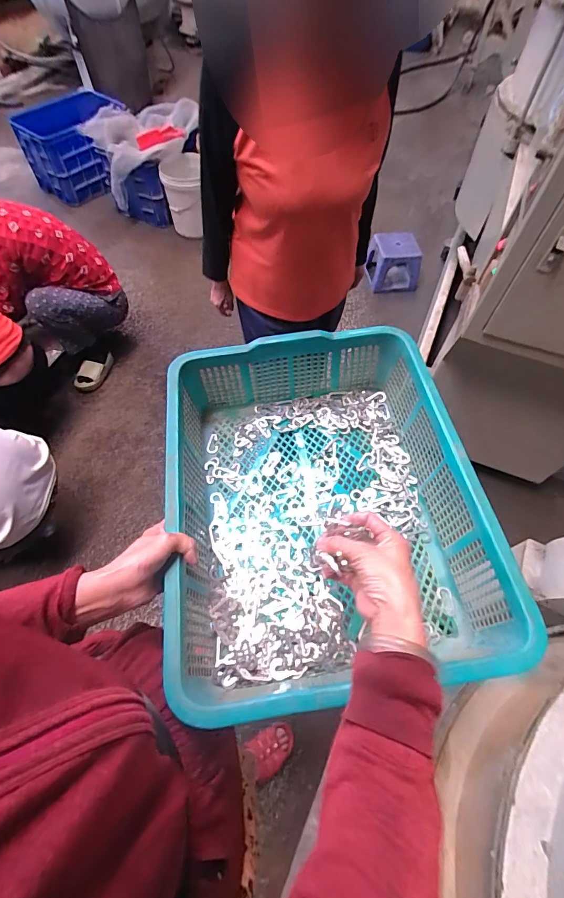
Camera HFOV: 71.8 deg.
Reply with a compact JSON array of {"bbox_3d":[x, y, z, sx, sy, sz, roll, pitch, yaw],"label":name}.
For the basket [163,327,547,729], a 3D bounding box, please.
[{"bbox_3d":[0.040,0.062,0.533,0.365,0.151,0.463,-5,60,-7],"label":"basket"}]

